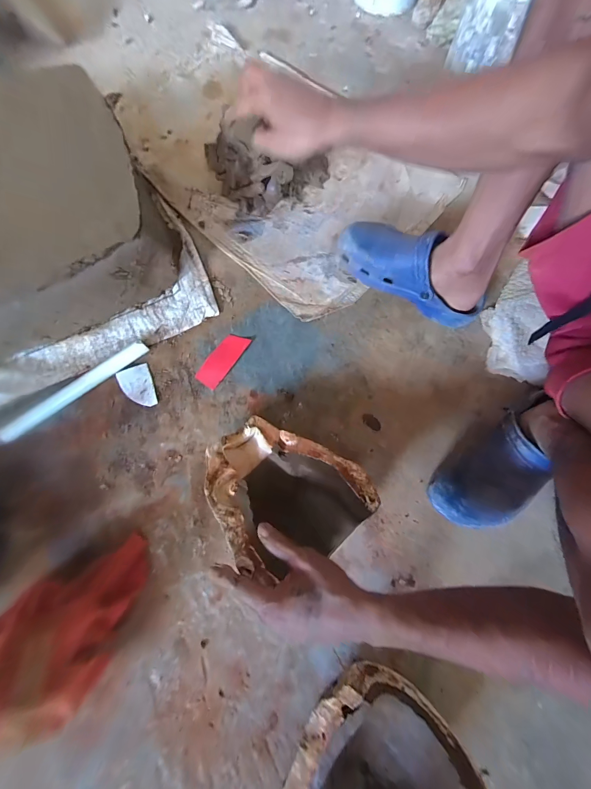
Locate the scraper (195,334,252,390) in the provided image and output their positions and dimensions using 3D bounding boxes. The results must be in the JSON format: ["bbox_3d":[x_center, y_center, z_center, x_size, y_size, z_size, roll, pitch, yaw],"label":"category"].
[{"bbox_3d":[-0.130,-0.064,0.539,0.045,0.004,0.108,34,79,8],"label":"scraper"}]

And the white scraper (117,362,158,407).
[{"bbox_3d":[-0.275,-0.012,0.526,0.053,0.004,0.078,-20,76,-13],"label":"white scraper"}]

